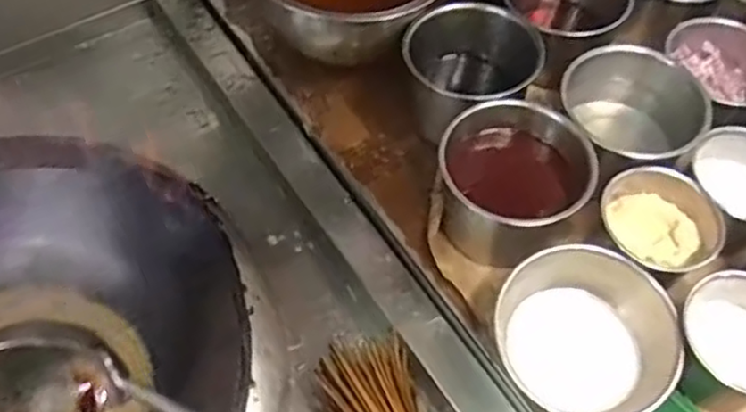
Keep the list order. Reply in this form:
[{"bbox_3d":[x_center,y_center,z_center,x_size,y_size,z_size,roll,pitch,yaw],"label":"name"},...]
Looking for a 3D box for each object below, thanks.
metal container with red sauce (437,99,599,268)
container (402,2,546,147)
[{"bbox_3d":[0.144,-0.023,0.747,0.149,0.131,0.125,10,57,3],"label":"metal container with red sauce"},{"bbox_3d":[0.111,-0.156,0.821,0.154,0.121,0.128,3,57,-2],"label":"container"}]

